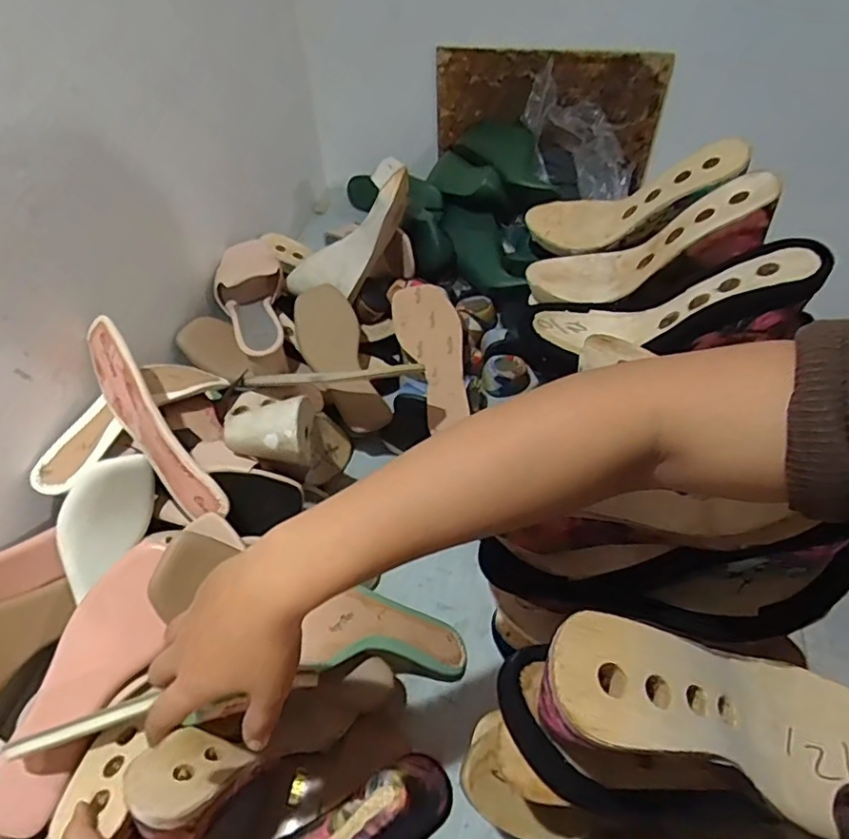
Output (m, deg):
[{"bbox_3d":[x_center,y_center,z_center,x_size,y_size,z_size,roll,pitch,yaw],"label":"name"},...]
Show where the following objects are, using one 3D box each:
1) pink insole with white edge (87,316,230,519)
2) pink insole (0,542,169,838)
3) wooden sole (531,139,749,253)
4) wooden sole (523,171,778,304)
[{"bbox_3d":[-0.272,0.003,0.585,0.026,0.075,0.229,-25,77,-50],"label":"pink insole with white edge"},{"bbox_3d":[-0.285,0.221,0.502,0.069,0.019,0.230,29,68,-18],"label":"pink insole"},{"bbox_3d":[0.220,-0.241,0.641,0.230,0.060,0.070,-13,39,42],"label":"wooden sole"},{"bbox_3d":[0.209,-0.171,0.569,0.232,0.048,0.075,-20,37,41],"label":"wooden sole"}]

